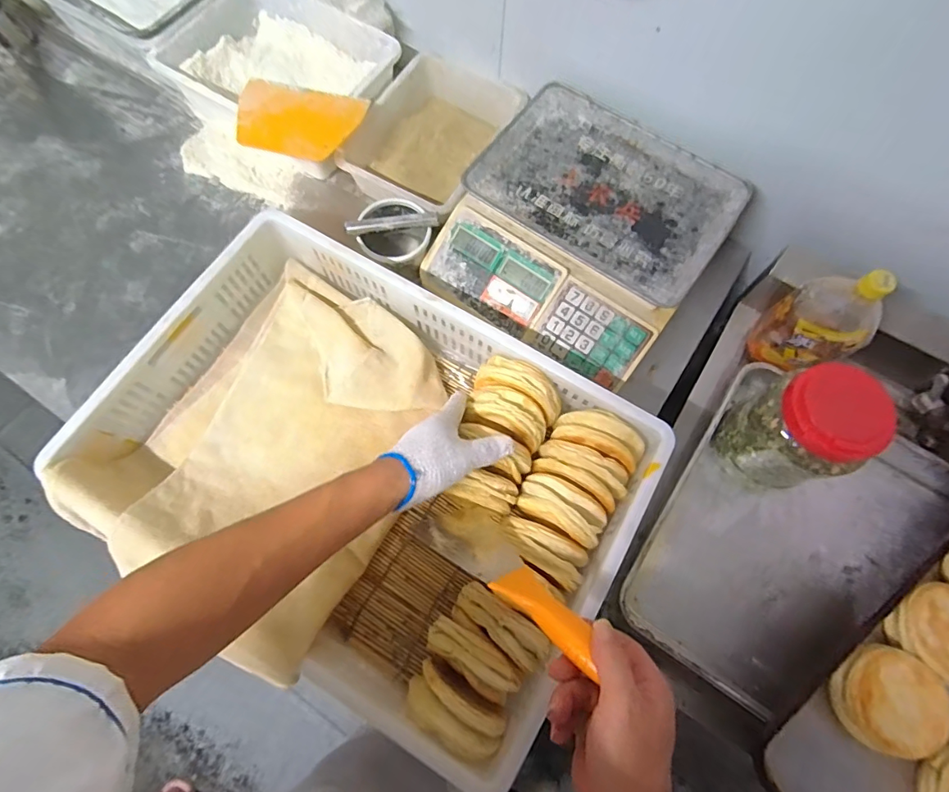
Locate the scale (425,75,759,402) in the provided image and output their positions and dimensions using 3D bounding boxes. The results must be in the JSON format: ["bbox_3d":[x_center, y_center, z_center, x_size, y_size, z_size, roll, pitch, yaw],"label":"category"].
[{"bbox_3d":[0.147,-0.231,0.666,0.328,0.096,0.333,34,73,9],"label":"scale"}]

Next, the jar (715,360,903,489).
[{"bbox_3d":[0.383,0.043,0.572,0.094,0.185,0.120,-30,75,-11],"label":"jar"}]

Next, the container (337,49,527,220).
[{"bbox_3d":[-0.066,-0.410,0.762,0.221,0.079,0.291,25,72,6],"label":"container"}]

